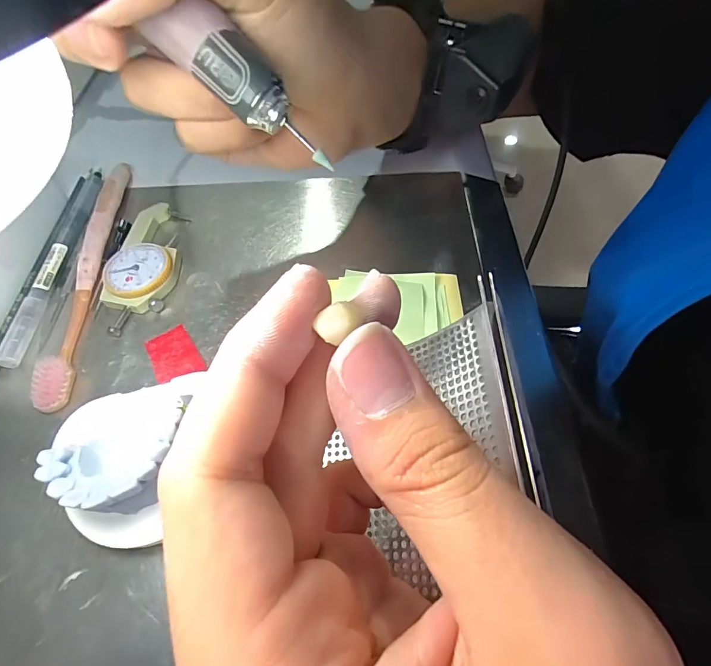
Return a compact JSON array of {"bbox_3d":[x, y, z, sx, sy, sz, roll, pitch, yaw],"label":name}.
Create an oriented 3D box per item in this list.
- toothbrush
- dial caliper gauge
[{"bbox_3d":[-0.157,-0.041,0.237,0.013,0.012,0.178,-5,60,-1],"label":"toothbrush"},{"bbox_3d":[-0.125,-0.043,0.237,0.037,0.011,0.093,-6,60,-1],"label":"dial caliper gauge"}]

